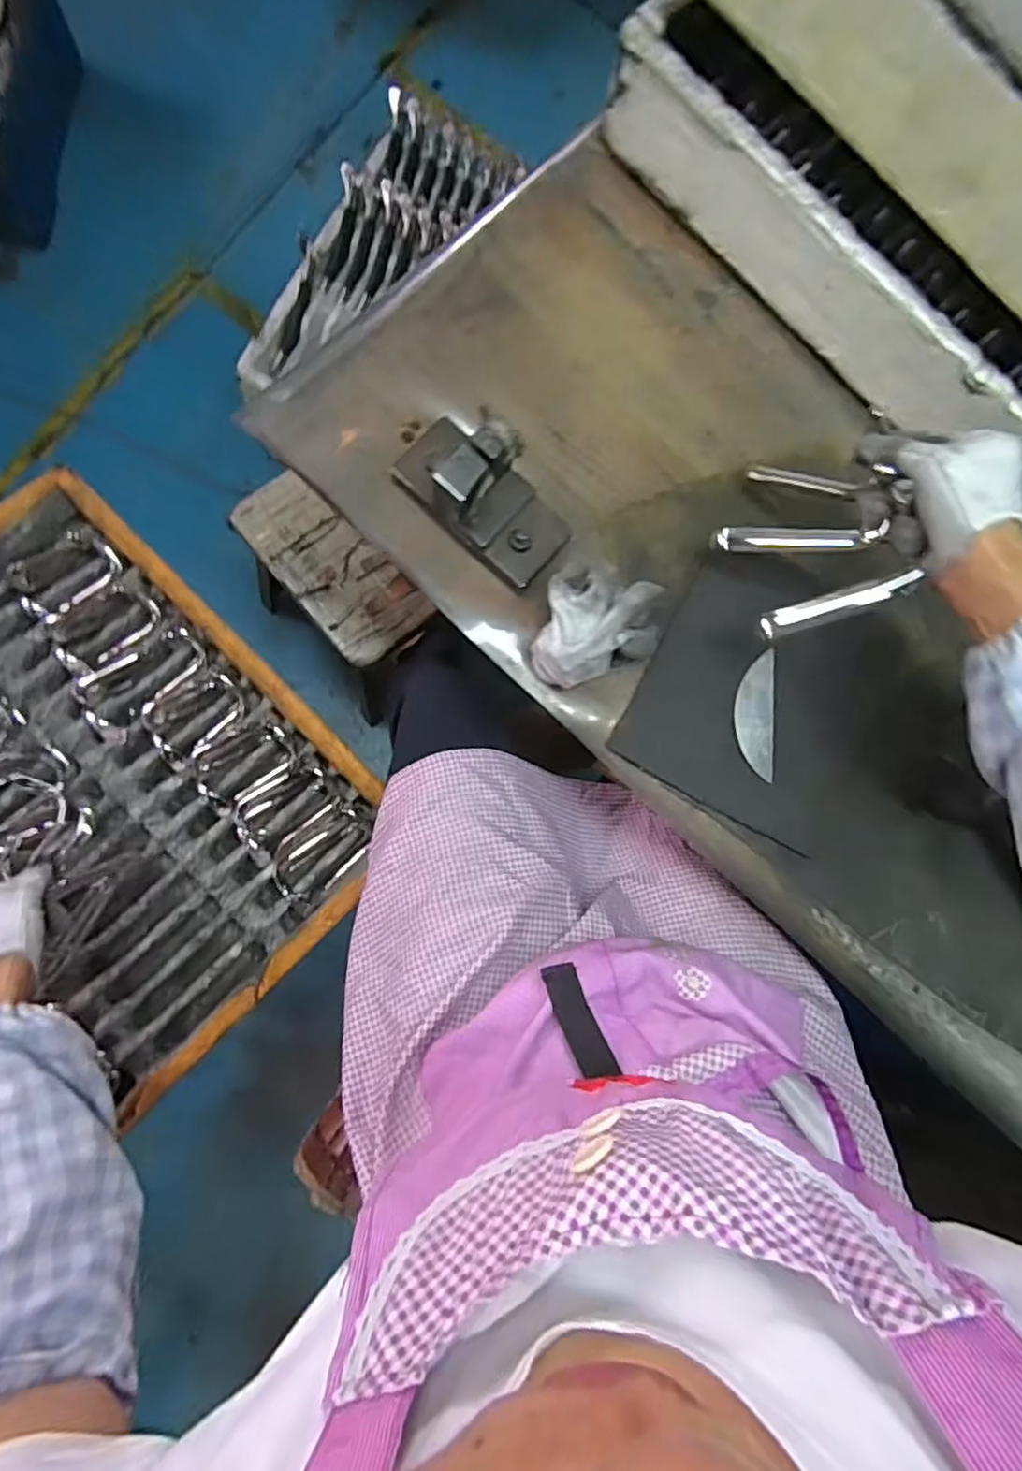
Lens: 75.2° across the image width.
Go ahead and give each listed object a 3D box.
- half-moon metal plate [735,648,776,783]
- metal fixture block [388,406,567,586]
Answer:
[{"bbox_3d":[0.188,-0.015,0.510,0.031,0.005,0.094,1,90,-10],"label":"half-moon metal plate"},{"bbox_3d":[-0.018,-0.176,0.474,0.132,0.064,0.066,38,81,0],"label":"metal fixture block"}]

